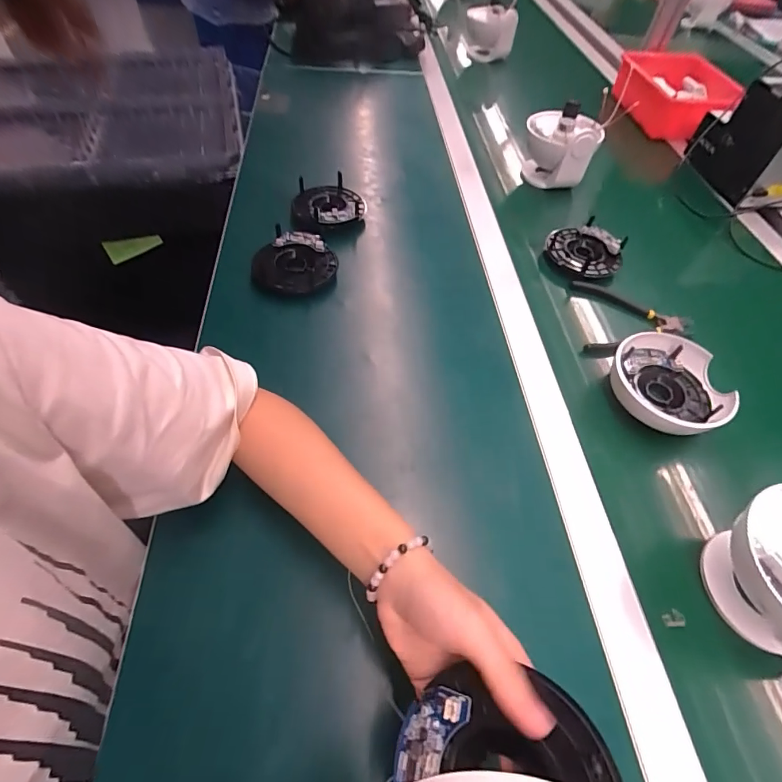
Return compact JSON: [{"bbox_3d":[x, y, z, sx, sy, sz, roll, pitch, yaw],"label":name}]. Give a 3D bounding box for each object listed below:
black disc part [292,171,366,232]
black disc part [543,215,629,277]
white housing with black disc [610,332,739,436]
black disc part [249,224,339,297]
[{"bbox_3d":[-0.087,-0.253,0.585,0.101,0.035,0.104,-21,59,-17],"label":"black disc part"},{"bbox_3d":[0.263,-0.193,0.576,0.095,0.020,0.095,-34,64,-24],"label":"black disc part"},{"bbox_3d":[0.284,-0.005,0.440,0.109,0.039,0.111,2,55,-3],"label":"white housing with black disc"},{"bbox_3d":[-0.115,-0.152,0.513,0.090,0.031,0.081,13,55,5],"label":"black disc part"}]

